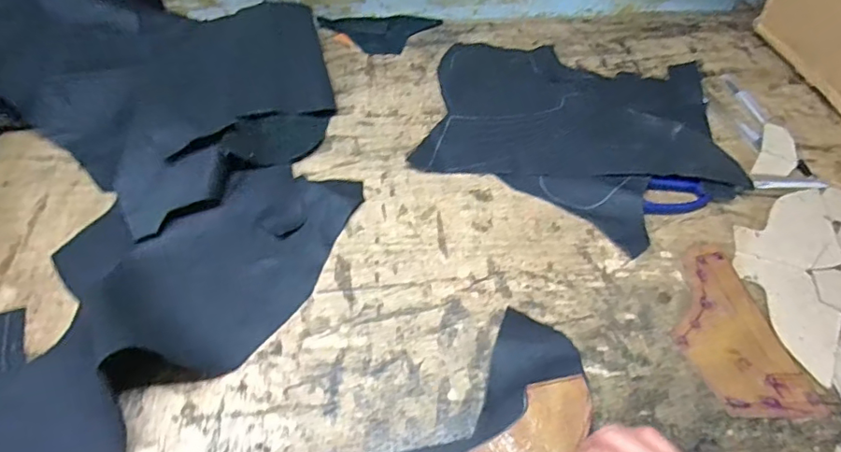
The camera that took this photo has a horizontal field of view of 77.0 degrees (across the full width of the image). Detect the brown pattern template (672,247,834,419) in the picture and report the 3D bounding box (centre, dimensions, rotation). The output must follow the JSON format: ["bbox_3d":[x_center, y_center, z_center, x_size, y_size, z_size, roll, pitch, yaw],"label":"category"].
[{"bbox_3d":[0.230,0.079,0.396,0.076,0.004,0.135,-10,54,-11],"label":"brown pattern template"}]

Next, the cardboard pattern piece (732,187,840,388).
[{"bbox_3d":[0.312,0.031,0.435,0.096,0.004,0.192,21,57,16],"label":"cardboard pattern piece"}]

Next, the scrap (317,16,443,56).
[{"bbox_3d":[-0.047,-0.223,0.611,0.139,0.004,0.075,-1,53,-4],"label":"scrap"}]

